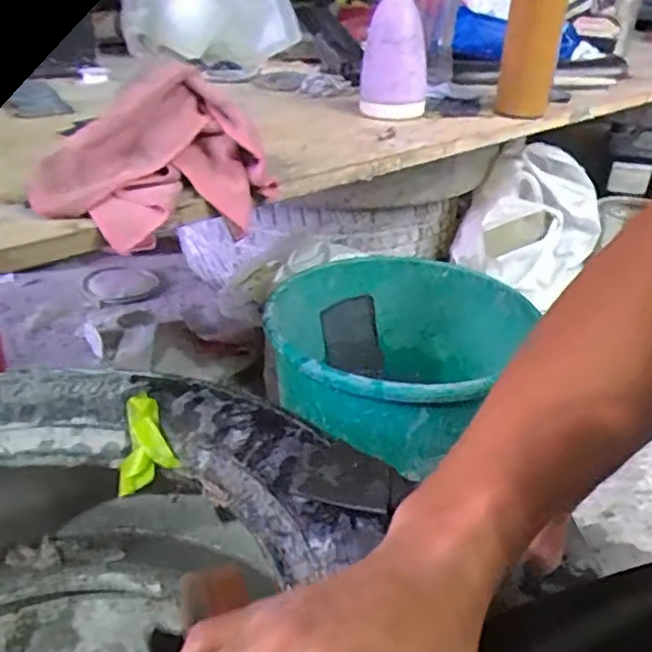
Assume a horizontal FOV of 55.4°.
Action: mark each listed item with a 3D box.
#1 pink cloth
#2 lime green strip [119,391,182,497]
[{"bbox_3d":[-0.146,-0.140,0.517,0.114,0.114,0.185,25,36,36],"label":"pink cloth"},{"bbox_3d":[-0.150,0.094,0.522,0.046,0.019,0.085,-4,61,-10],"label":"lime green strip"}]

